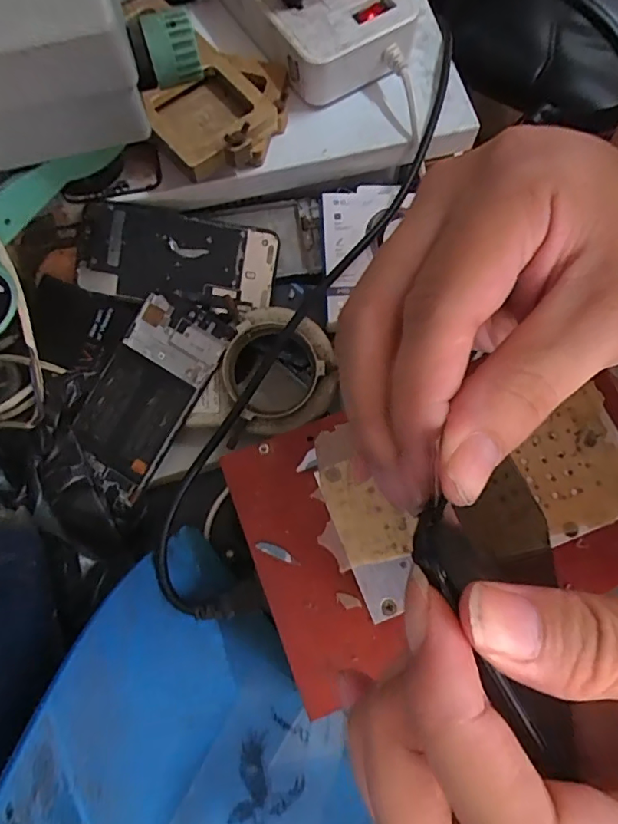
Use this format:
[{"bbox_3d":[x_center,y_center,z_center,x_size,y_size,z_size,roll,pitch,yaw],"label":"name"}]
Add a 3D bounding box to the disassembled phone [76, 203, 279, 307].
[{"bbox_3d":[-0.099,-0.118,0.391,0.144,0.009,0.065,7,93,-6],"label":"disassembled phone"}]

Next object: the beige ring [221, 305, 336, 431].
[{"bbox_3d":[-0.022,-0.032,0.368,0.076,0.015,0.087,-19,89,-4],"label":"beige ring"}]

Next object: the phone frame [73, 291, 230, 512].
[{"bbox_3d":[-0.117,-0.017,0.373,0.069,0.008,0.143,31,91,5],"label":"phone frame"}]

